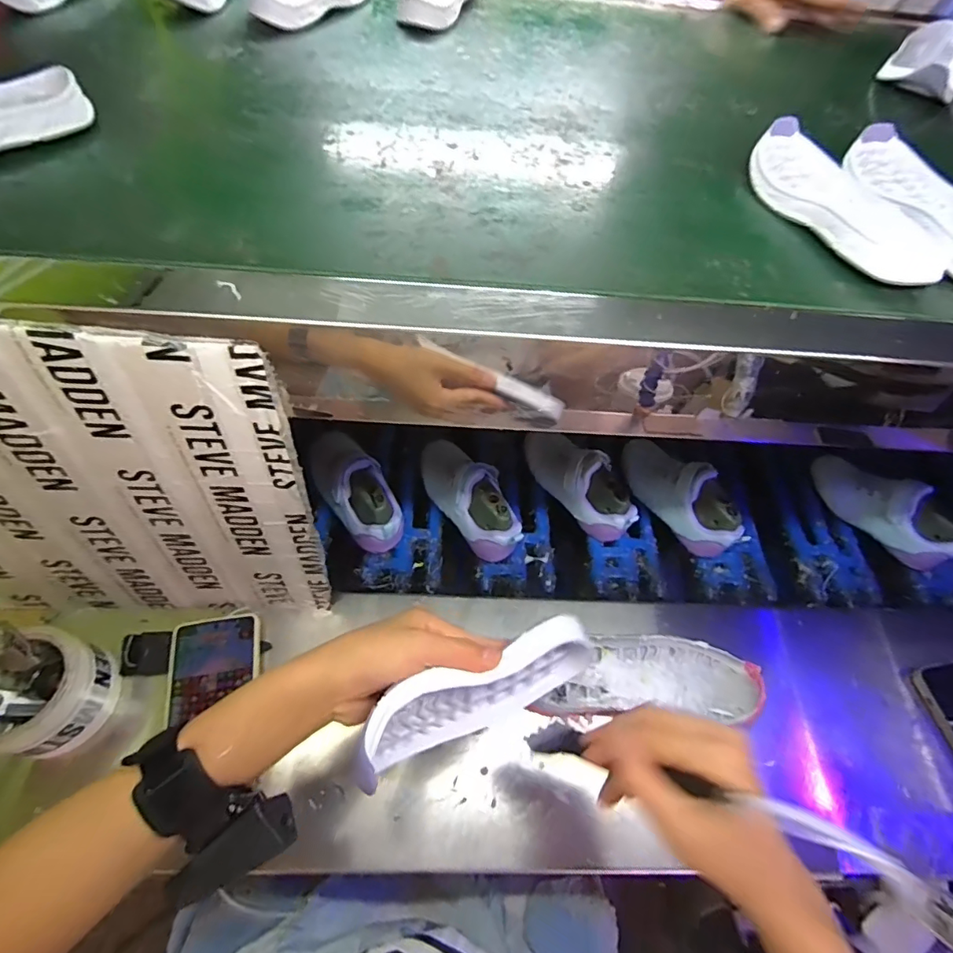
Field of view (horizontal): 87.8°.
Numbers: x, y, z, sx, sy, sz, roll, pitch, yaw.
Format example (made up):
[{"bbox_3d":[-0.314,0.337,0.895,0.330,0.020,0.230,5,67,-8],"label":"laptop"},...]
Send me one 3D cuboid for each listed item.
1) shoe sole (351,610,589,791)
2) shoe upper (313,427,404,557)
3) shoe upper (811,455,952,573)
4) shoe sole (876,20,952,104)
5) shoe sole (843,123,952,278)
[{"bbox_3d":[0.001,0.158,0.357,0.187,0.077,0.040,-13,59,-27],"label":"shoe sole"},{"bbox_3d":[-0.147,0.018,0.607,0.069,0.089,0.160,-28,61,-23],"label":"shoe upper"},{"bbox_3d":[0.539,0.038,0.650,0.075,0.070,0.184,-33,63,-25],"label":"shoe upper"},{"bbox_3d":[0.532,-0.492,0.584,0.077,0.032,0.204,30,57,15],"label":"shoe sole"},{"bbox_3d":[0.365,-0.218,0.399,0.073,0.028,0.194,0,58,-3],"label":"shoe sole"}]

